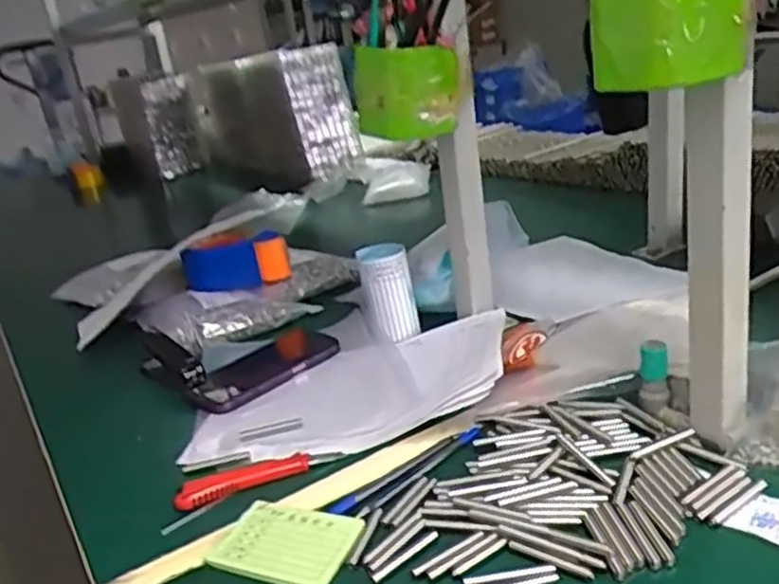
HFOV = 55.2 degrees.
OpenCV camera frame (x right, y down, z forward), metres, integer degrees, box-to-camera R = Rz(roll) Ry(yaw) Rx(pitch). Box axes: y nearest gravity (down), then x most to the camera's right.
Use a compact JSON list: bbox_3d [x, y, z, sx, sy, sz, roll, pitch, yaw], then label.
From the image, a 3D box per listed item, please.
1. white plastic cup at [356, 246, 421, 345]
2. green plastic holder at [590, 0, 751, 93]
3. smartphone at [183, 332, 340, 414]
[{"bbox_3d":[0.000,0.003,0.828,0.056,0.097,0.068,-11,21,-3],"label":"white plastic cup"},{"bbox_3d":[0.169,-0.167,0.447,0.078,0.080,0.071,-25,26,-35],"label":"green plastic holder"},{"bbox_3d":[-0.140,0.082,0.824,0.158,0.011,0.087,-26,26,-37],"label":"smartphone"}]

